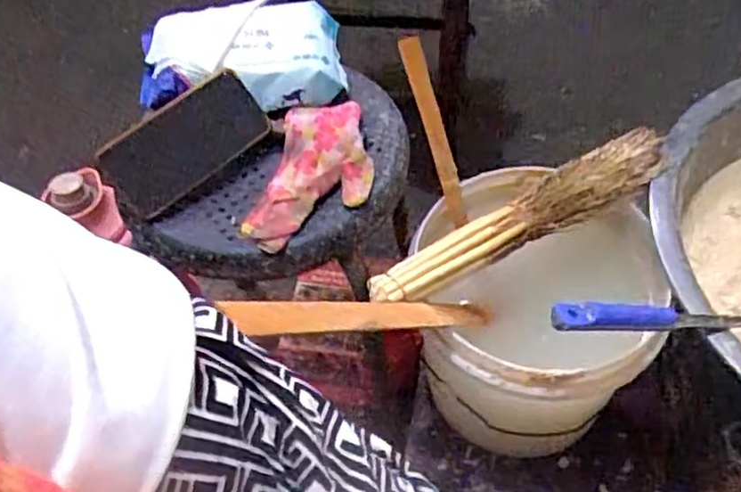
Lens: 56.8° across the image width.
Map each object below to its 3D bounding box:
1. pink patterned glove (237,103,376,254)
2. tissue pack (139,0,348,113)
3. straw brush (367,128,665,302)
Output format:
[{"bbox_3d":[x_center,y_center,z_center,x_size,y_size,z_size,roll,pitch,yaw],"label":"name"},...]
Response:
[{"bbox_3d":[-0.049,-0.070,0.658,0.102,0.025,0.183,9,53,10],"label":"pink patterned glove"},{"bbox_3d":[-0.137,-0.201,0.723,0.208,0.055,0.120,-7,52,-2],"label":"tissue pack"},{"bbox_3d":[0.159,-0.032,0.678,0.343,0.037,0.061,-26,55,-16],"label":"straw brush"}]

